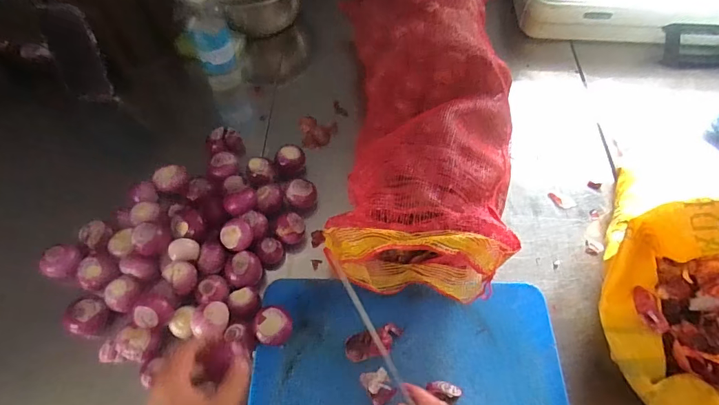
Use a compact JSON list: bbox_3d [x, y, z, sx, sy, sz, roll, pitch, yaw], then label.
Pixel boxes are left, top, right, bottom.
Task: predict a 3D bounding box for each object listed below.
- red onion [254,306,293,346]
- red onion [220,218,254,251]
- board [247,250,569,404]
[{"bbox_3d":[-0.108,0.156,0.538,0.042,0.037,0.048,-3,59,-3],"label":"red onion"},{"bbox_3d":[-0.177,0.048,0.613,0.044,0.037,0.046,0,59,-1],"label":"red onion"},{"bbox_3d":[0.060,0.238,0.525,0.388,0.019,0.292,0,60,-1],"label":"board"}]

